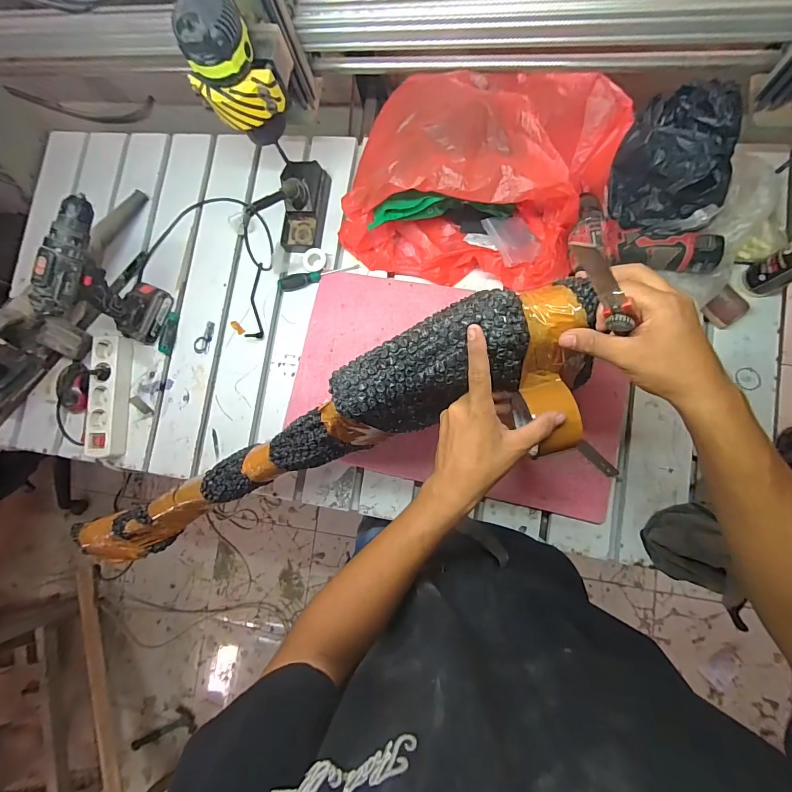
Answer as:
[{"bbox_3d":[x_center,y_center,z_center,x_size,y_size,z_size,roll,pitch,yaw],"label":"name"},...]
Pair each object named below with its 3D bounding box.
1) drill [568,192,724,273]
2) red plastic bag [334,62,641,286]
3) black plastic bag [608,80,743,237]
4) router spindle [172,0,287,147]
[{"bbox_3d":[0.380,-0.252,0.588,0.201,0.061,0.131,7,87,9],"label":"drill"},{"bbox_3d":[0.123,-0.348,0.592,0.419,0.149,0.299,9,87,9],"label":"red plastic bag"},{"bbox_3d":[0.397,-0.325,0.537,0.171,0.117,0.133,42,91,11],"label":"black plastic bag"},{"bbox_3d":[-0.211,-0.418,0.504,0.103,0.172,0.089,-36,79,4],"label":"router spindle"}]

